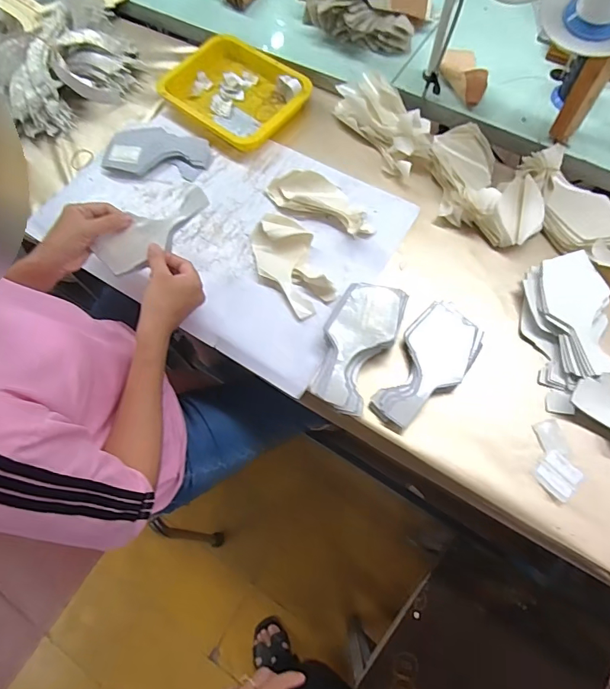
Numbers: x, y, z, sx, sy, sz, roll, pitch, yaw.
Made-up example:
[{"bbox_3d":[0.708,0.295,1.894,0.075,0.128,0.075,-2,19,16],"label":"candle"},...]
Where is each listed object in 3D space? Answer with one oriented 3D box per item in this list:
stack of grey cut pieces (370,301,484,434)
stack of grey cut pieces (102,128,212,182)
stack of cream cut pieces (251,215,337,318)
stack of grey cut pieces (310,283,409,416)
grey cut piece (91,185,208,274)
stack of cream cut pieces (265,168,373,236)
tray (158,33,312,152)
[{"bbox_3d":[0.177,0.029,0.639,0.096,0.027,0.204,35,74,15],"label":"stack of grey cut pieces"},{"bbox_3d":[-0.266,-0.354,0.817,0.183,0.025,0.100,6,69,6],"label":"stack of grey cut pieces"},{"bbox_3d":[-0.024,-0.129,0.706,0.102,0.038,0.182,-21,68,-5],"label":"stack of cream cut pieces"},{"bbox_3d":[0.076,0.002,0.639,0.100,0.055,0.193,17,70,10],"label":"stack of grey cut pieces"},{"bbox_3d":[-0.223,-0.169,0.664,0.175,0.040,0.067,-35,70,-10],"label":"grey cut piece"},{"bbox_3d":[0.032,-0.244,0.742,0.193,0.043,0.083,31,73,14],"label":"stack of cream cut pieces"},{"bbox_3d":[-0.139,-0.486,0.851,0.252,0.041,0.199,41,76,17],"label":"tray"}]

